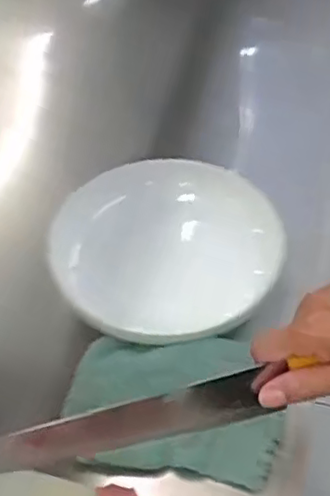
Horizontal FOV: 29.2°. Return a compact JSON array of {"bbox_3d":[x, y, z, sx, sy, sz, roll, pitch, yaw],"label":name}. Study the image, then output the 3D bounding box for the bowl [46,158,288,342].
[{"bbox_3d":[0.006,-0.003,0.632,0.210,0.043,0.219,-1,49,1],"label":"bowl"}]

